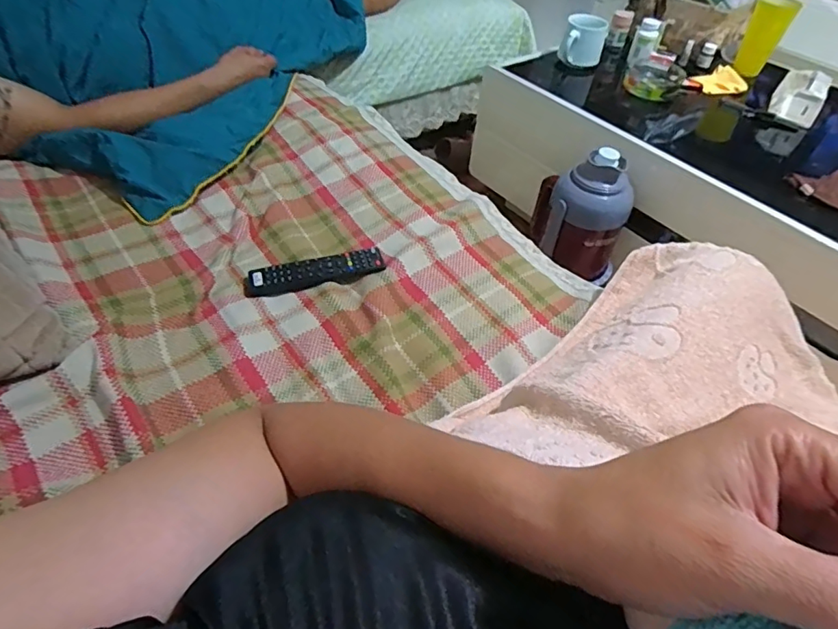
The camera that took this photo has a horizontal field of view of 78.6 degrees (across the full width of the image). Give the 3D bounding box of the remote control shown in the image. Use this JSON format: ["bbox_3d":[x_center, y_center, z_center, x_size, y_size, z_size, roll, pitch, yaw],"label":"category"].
[{"bbox_3d":[-0.135,-0.055,0.670,0.177,0.017,0.045,-11,49,-14],"label":"remote control"}]

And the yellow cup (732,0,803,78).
[{"bbox_3d":[0.817,-0.661,1.215,0.084,0.150,0.085,25,50,17],"label":"yellow cup"}]

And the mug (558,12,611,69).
[{"bbox_3d":[0.386,-0.637,1.205,0.096,0.101,0.090,17,48,11],"label":"mug"}]

